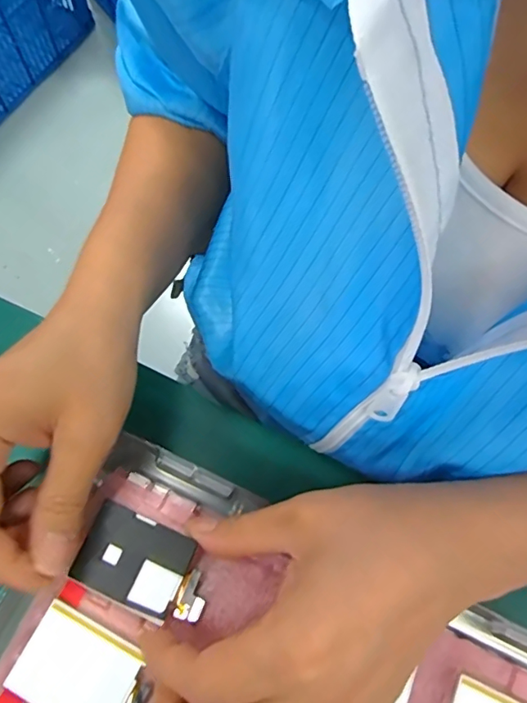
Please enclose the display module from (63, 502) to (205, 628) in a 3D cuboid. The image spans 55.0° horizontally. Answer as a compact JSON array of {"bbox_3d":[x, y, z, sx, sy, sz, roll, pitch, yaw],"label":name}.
[{"bbox_3d":[-0.051,0.091,0.217,0.057,0.006,0.034,23,70,7],"label":"display module"}]

